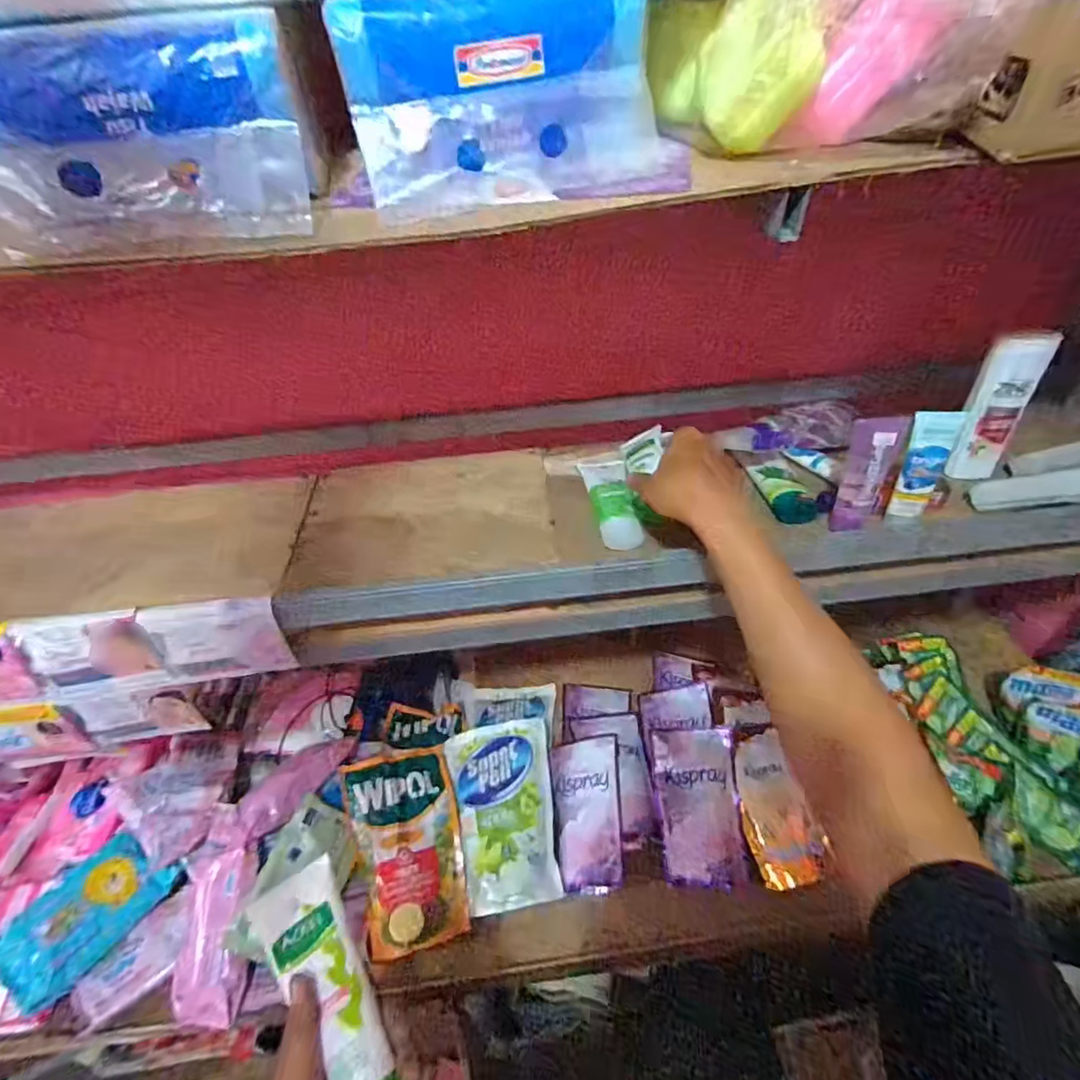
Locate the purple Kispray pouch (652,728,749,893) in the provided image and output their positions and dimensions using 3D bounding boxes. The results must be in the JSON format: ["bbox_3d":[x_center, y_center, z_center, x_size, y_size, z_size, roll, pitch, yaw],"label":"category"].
[{"bbox_3d":[0.215,0.358,0.760,0.102,0.012,0.194,-2,62,11],"label":"purple Kispray pouch"}]

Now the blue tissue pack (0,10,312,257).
[{"bbox_3d":[-0.243,-0.236,0.330,0.186,0.099,0.076,-1,40,4],"label":"blue tissue pack"}]

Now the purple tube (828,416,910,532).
[{"bbox_3d":[0.331,-0.066,0.576,0.042,0.140,0.041,20,46,26],"label":"purple tube"}]

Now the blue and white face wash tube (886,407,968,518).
[{"bbox_3d":[0.385,-0.074,0.566,0.037,0.117,0.027,29,50,33],"label":"blue and white face wash tube"}]

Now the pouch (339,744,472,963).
[{"bbox_3d":[-0.172,0.398,0.736,0.137,0.055,0.235,-9,54,-18],"label":"pouch"}]

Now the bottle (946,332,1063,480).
[{"bbox_3d":[0.507,-0.145,0.624,0.052,0.156,0.050,24,48,30],"label":"bottle"}]

